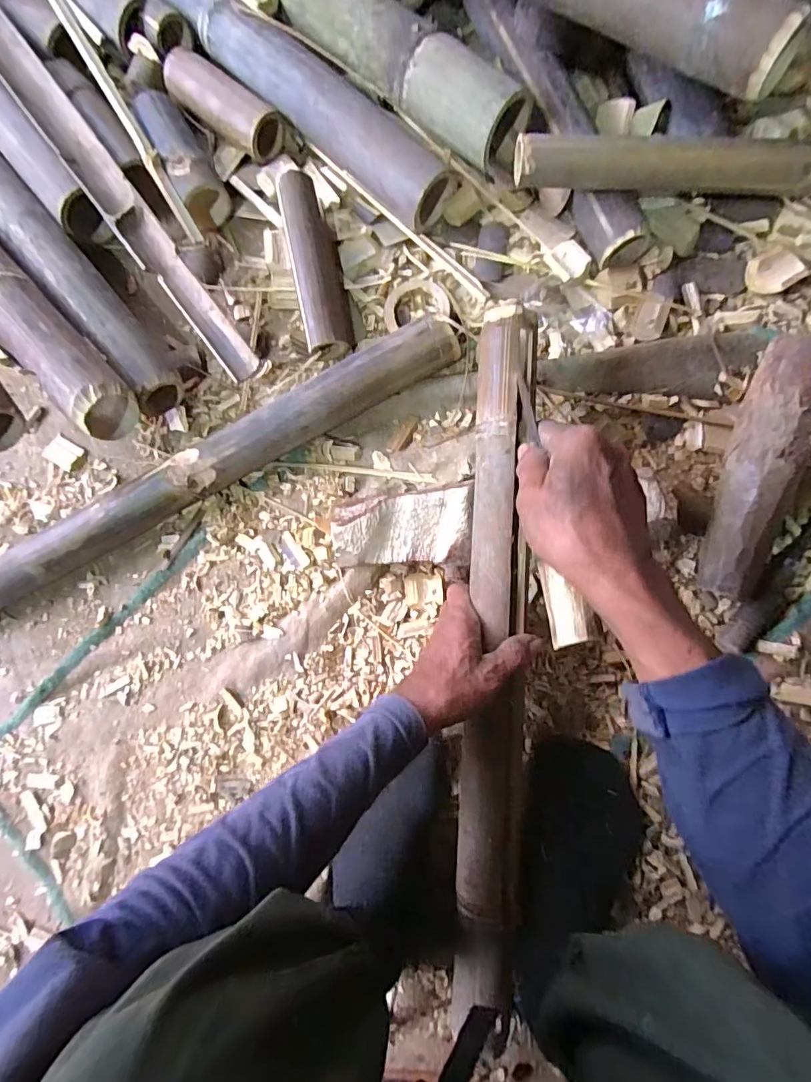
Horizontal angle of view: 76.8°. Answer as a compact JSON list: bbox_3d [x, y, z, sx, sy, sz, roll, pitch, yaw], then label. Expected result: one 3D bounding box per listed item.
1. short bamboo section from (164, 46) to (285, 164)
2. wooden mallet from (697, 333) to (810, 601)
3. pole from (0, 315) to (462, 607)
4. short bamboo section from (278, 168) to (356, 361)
[{"bbox_3d":[-0.217,-0.512,0.603,0.144,0.050,0.056,36,88,8],"label":"short bamboo section"},{"bbox_3d":[0.346,-0.067,0.495,0.068,0.068,0.248,14,86,6],"label":"wooden mallet"},{"bbox_3d":[-0.235,-0.061,0.548,0.638,0.062,0.052,-28,82,2],"label":"pole"},{"bbox_3d":[-0.099,-0.306,0.571,0.049,0.050,0.203,-11,83,4],"label":"short bamboo section"}]

